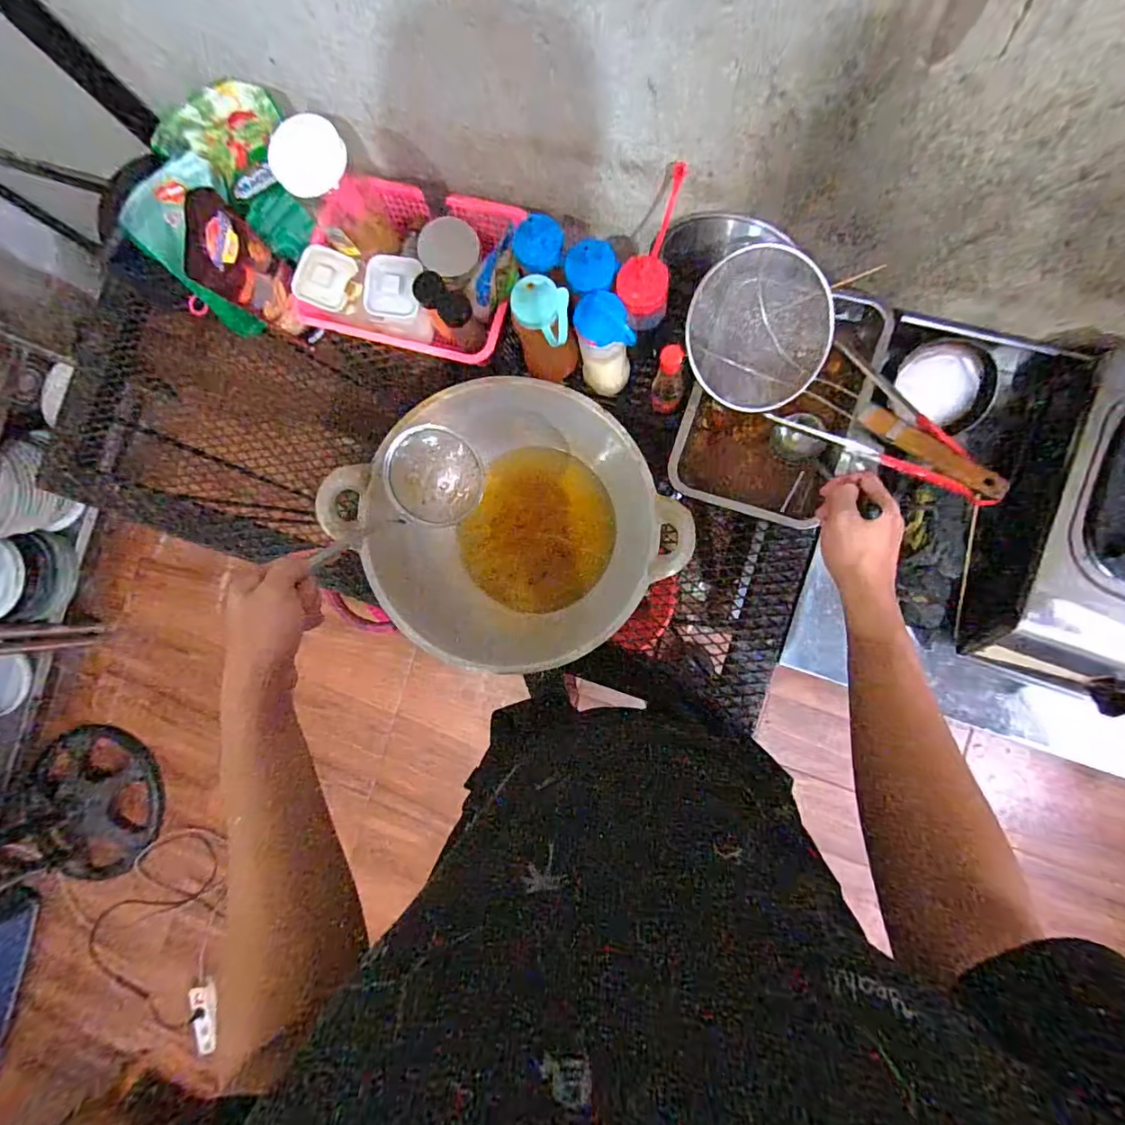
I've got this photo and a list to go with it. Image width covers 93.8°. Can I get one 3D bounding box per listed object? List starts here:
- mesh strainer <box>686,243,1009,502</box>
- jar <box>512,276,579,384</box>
[{"bbox_3d":[0.348,-0.232,0.650,0.391,0.102,0.163,34,92,8],"label":"mesh strainer"},{"bbox_3d":[-0.026,-0.299,0.686,0.064,0.174,0.067,0,87,8],"label":"jar"}]

